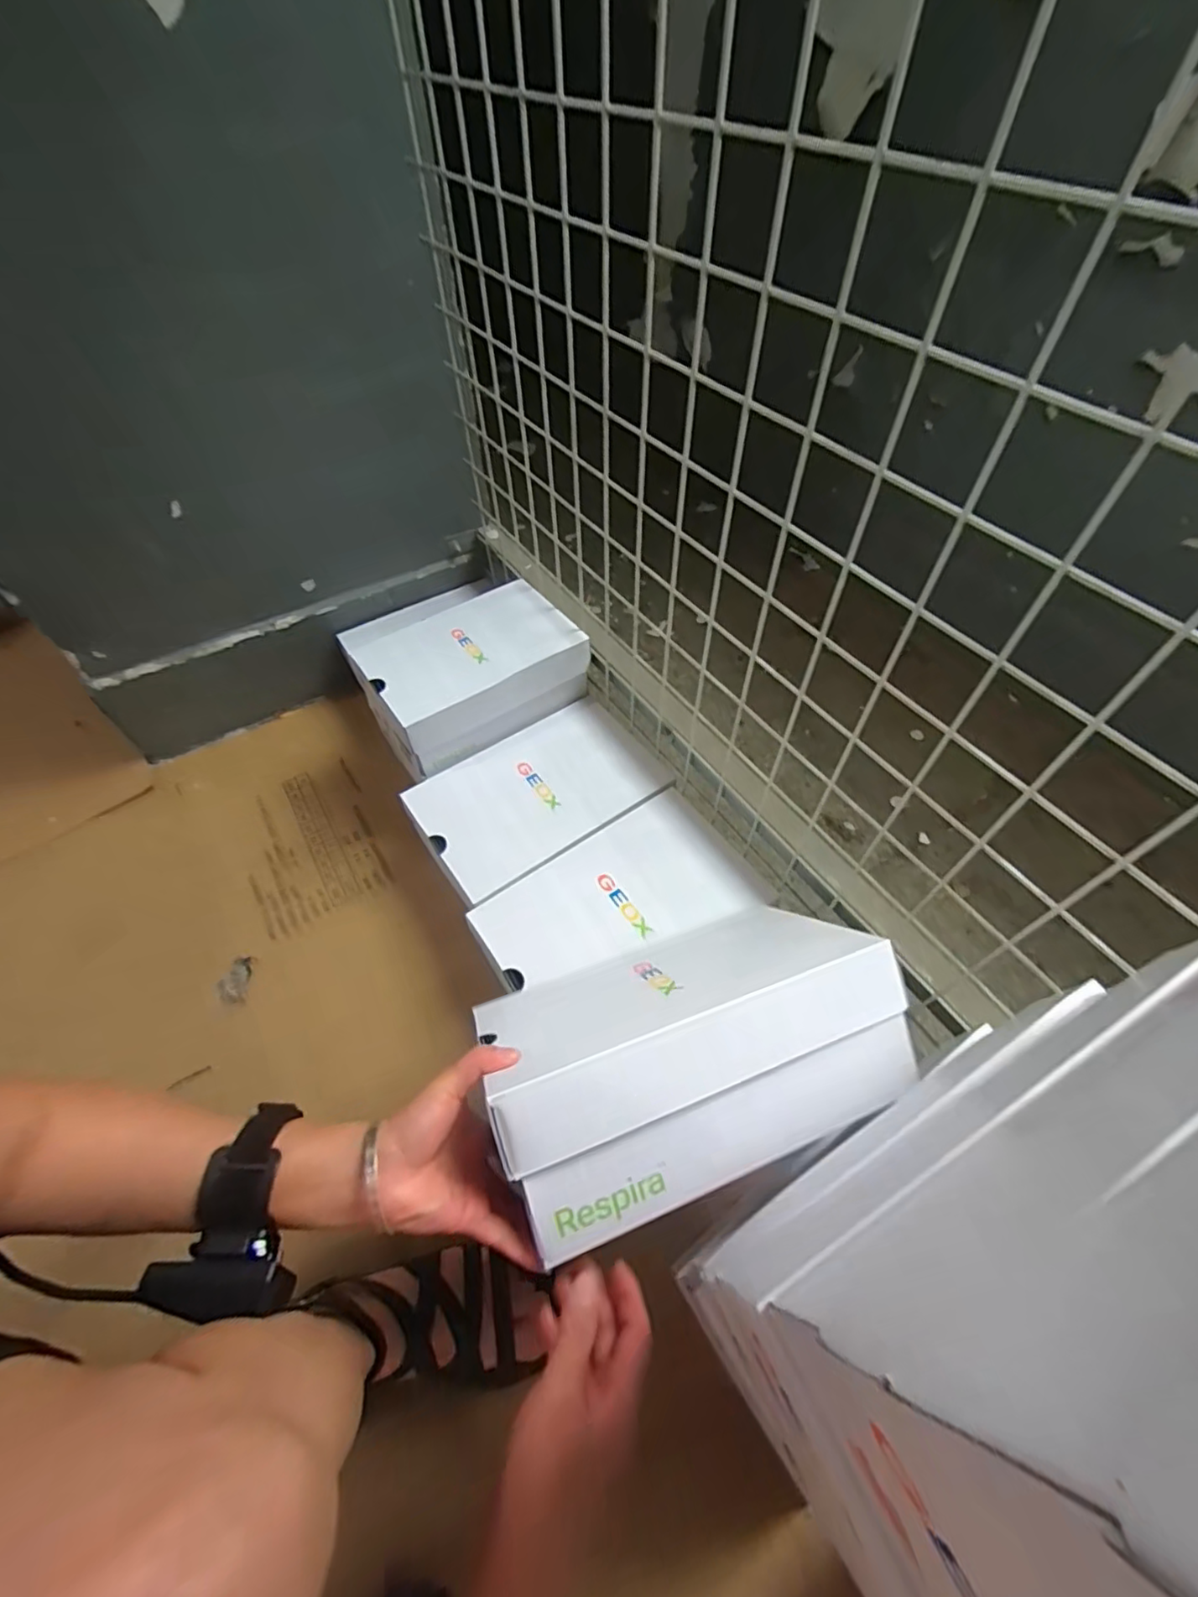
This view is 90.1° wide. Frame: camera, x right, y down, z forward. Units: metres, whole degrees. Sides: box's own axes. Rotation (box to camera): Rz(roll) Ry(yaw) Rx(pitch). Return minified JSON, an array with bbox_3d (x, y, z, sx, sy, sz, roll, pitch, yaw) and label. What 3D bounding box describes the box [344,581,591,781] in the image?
[{"bbox_3d":[-0.165,-0.167,0.802,0.269,0.098,0.184,-30,58,-19],"label":"box"}]

